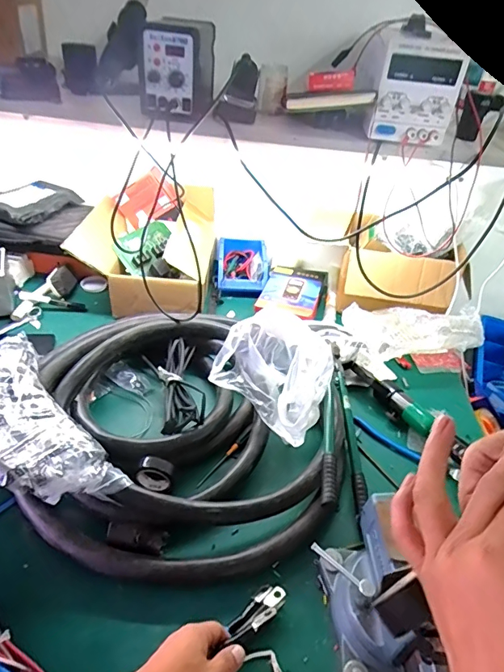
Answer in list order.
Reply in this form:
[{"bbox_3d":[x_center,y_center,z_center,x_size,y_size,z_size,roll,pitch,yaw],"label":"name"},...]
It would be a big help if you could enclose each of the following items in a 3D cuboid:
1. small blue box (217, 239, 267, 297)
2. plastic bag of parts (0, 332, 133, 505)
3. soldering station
[{"bbox_3d":[-0.025,-0.185,1.193,0.136,0.064,0.197,4,38,-2],"label":"small blue box"},{"bbox_3d":[-0.334,0.114,0.656,0.149,0.090,0.333,-27,48,-35],"label":"plastic bag of parts"},{"bbox_3d":[-0.130,-0.461,0.789,0.099,0.134,0.149,9,38,4],"label":"soldering station"}]

